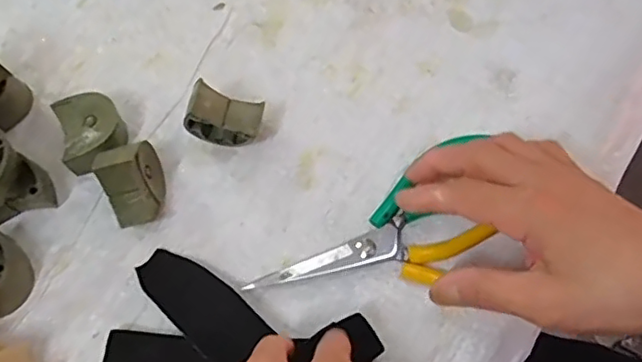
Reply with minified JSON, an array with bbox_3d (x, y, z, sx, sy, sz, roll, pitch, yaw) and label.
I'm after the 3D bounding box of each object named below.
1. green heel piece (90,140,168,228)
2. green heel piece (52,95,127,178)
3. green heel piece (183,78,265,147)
[{"bbox_3d":[-0.117,0.000,0.370,0.032,0.051,0.034,-24,31,-9],"label":"green heel piece"},{"bbox_3d":[-0.151,-0.033,0.395,0.041,0.029,0.050,-21,69,-6],"label":"green heel piece"},{"bbox_3d":[-0.064,-0.040,0.383,0.045,0.035,0.029,17,83,-19],"label":"green heel piece"}]

